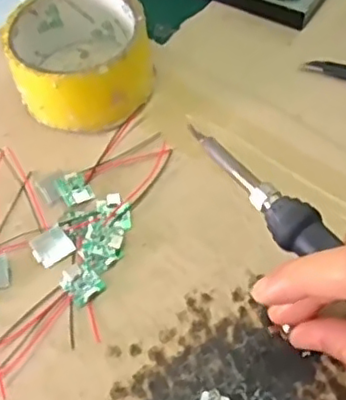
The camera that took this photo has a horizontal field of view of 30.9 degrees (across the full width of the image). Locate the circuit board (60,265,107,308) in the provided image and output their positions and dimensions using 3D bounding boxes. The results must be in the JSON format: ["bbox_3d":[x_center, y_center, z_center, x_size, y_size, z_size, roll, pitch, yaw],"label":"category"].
[{"bbox_3d":[-0.046,0.044,0.324,0.018,0.007,0.019,-34,60,-18],"label":"circuit board"}]

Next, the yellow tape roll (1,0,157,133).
[{"bbox_3d":[-0.056,-0.090,0.390,0.084,0.049,0.082,-2,55,3],"label":"yellow tape roll"}]

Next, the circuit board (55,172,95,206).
[{"bbox_3d":[-0.056,-0.006,0.358,0.018,0.004,0.019,-21,74,-20],"label":"circuit board"}]

